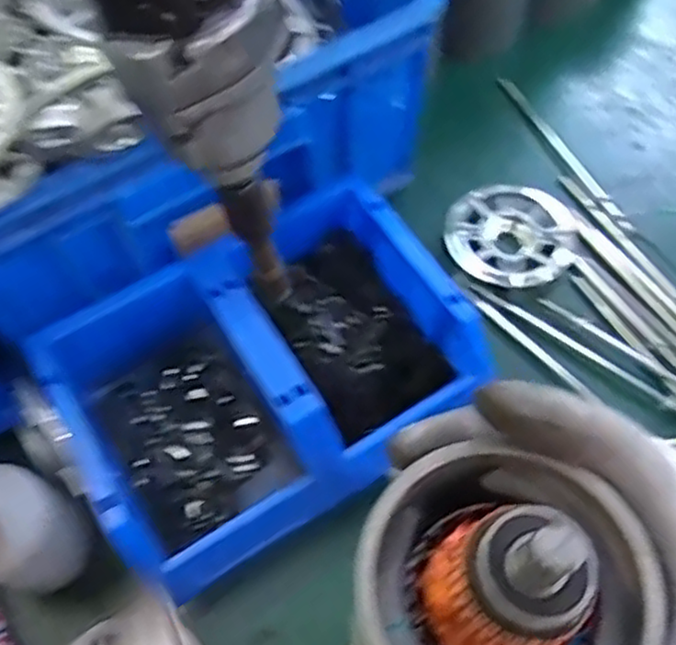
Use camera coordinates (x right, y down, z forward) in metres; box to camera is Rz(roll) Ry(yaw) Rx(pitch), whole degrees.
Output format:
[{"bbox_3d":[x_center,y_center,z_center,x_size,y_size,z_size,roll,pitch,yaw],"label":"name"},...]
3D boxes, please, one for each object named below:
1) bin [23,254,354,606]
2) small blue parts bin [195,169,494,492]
[{"bbox_3d":[-0.086,0.055,0.388,0.106,0.076,0.162,-31,65,-15],"label":"bin"},{"bbox_3d":[0.001,0.004,0.404,0.115,0.067,0.156,-30,64,-14],"label":"small blue parts bin"}]

